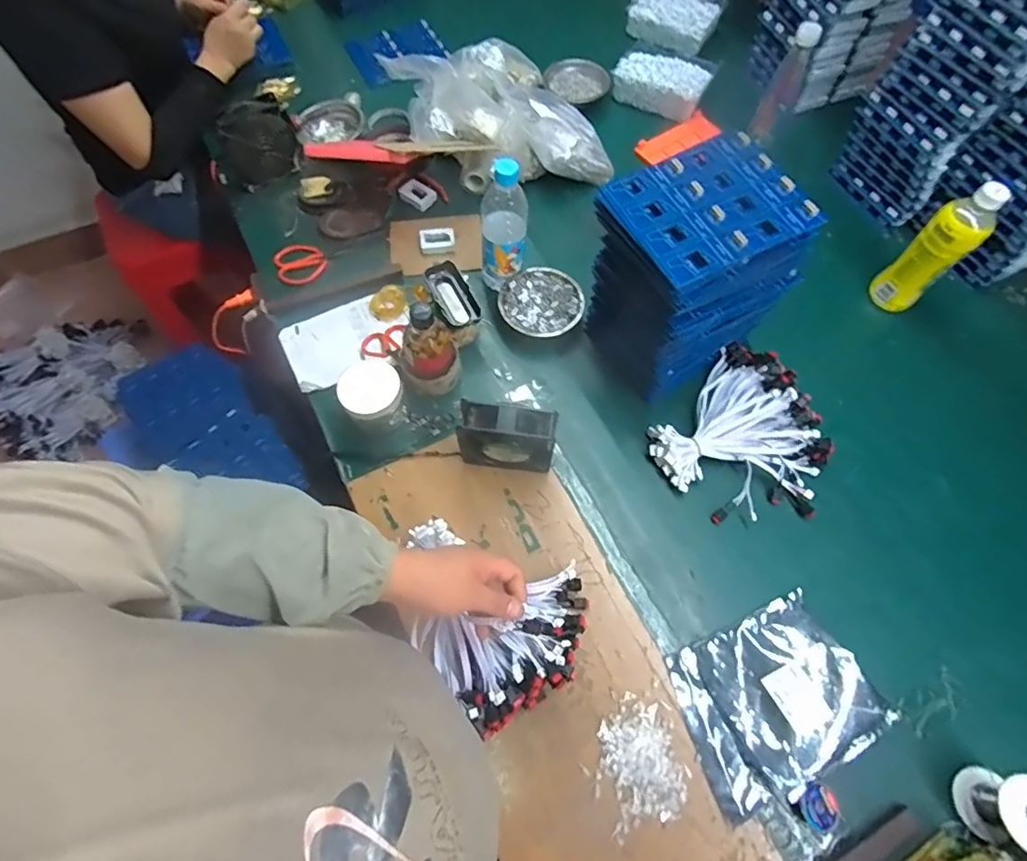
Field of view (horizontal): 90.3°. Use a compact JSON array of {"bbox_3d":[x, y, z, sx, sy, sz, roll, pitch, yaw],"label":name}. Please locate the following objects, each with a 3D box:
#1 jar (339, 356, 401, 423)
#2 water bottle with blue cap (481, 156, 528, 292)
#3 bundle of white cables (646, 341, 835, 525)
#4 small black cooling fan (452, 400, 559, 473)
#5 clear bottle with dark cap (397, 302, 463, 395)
[{"bbox_3d":[-0.196,-0.049,0.716,0.081,0.068,0.074,1,70,-2],"label":"jar"},{"bbox_3d":[-0.015,-0.291,0.741,0.067,0.198,0.066,2,70,-2],"label":"water bottle with blue cap"},{"bbox_3d":[0.329,0.014,0.702,0.219,0.032,0.234,42,73,12],"label":"bundle of white cables"},{"bbox_3d":[-0.009,0.010,0.663,0.125,0.113,0.048,11,68,3],"label":"small black cooling fan"},{"bbox_3d":[-0.116,-0.108,0.693,0.084,0.157,0.067,-17,69,-8],"label":"clear bottle with dark cap"}]

